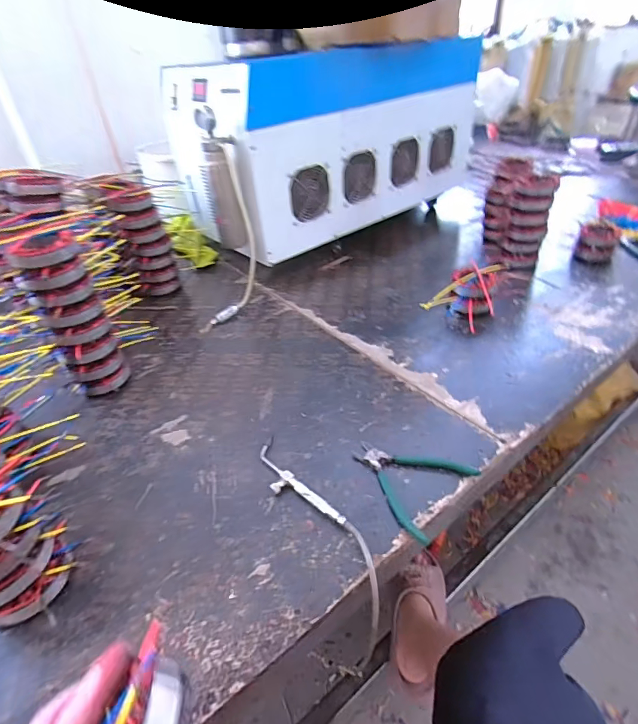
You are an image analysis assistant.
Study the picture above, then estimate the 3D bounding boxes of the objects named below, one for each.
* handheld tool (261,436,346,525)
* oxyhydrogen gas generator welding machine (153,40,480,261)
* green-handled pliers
[{"bbox_3d":[-0.035,0.152,0.518,0.044,0.018,0.167,-27,43,-27],"label":"handheld tool"},{"bbox_3d":[0.028,-0.588,1.101,0.806,0.359,0.362,-28,44,-28],"label":"oxyhydrogen gas generator welding machine"},{"bbox_3d":[0.103,0.144,0.520,0.141,0.016,0.125,25,46,32],"label":"green-handled pliers"}]

